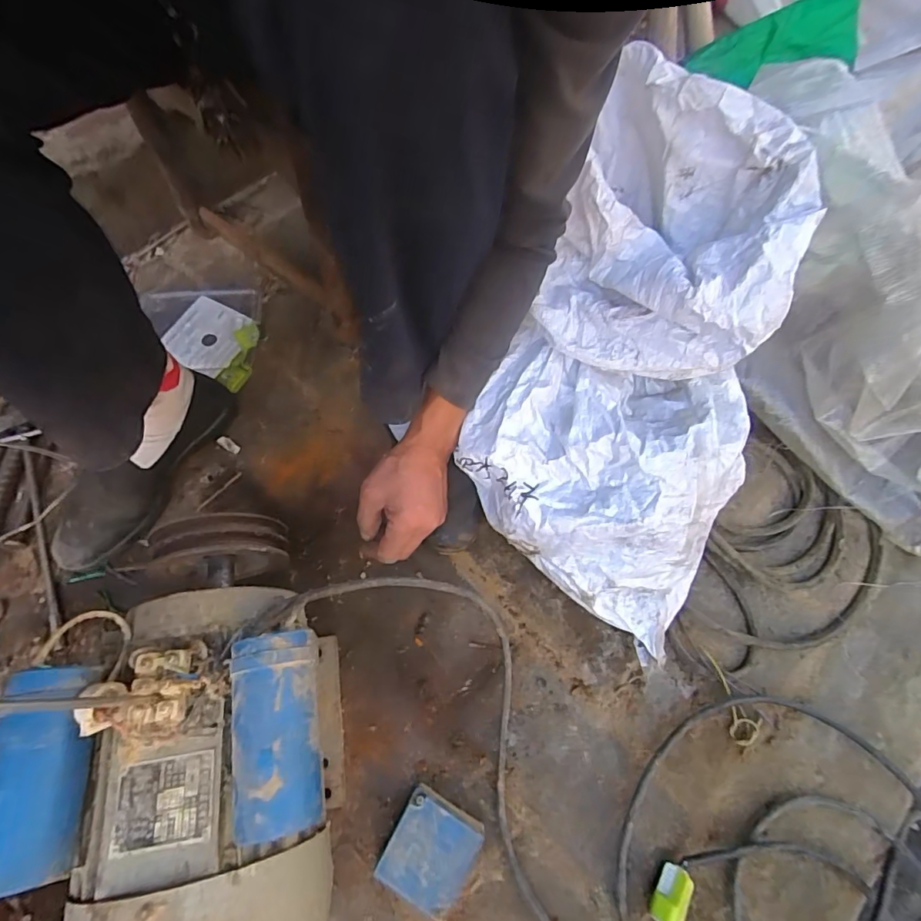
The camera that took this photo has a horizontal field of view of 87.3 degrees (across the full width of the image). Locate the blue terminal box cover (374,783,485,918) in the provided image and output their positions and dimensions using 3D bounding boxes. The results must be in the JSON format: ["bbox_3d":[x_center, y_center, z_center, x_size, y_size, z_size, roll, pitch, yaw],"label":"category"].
[{"bbox_3d":[-0.026,0.340,0.425,0.069,0.049,0.072,27,69,14],"label":"blue terminal box cover"}]

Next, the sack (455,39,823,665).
[{"bbox_3d":[0.152,-0.084,0.462,0.252,0.141,0.511,15,98,6],"label":"sack"}]

